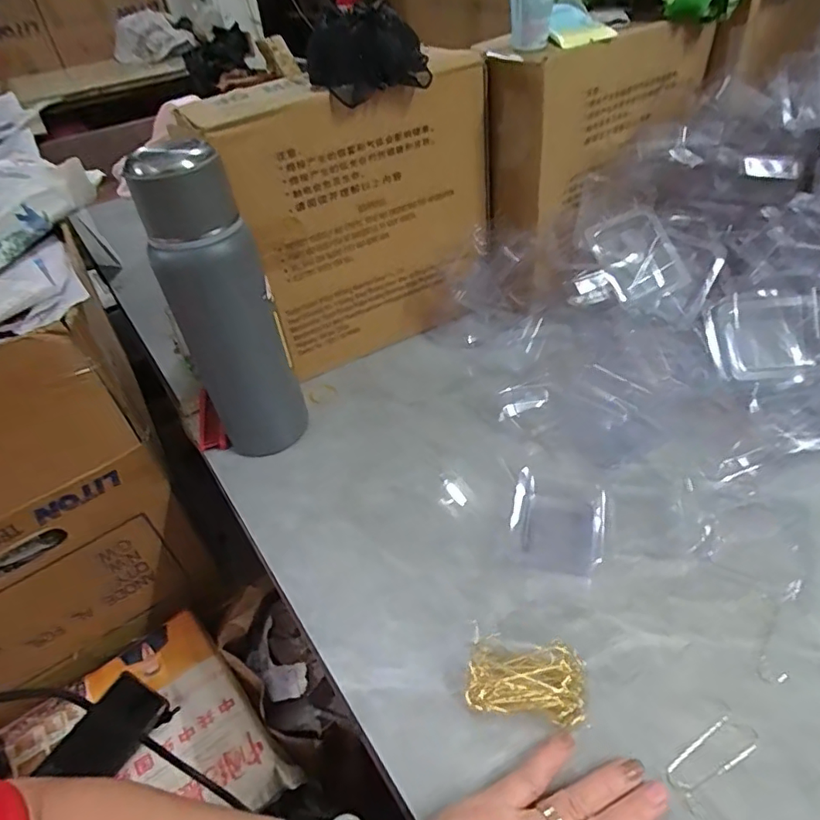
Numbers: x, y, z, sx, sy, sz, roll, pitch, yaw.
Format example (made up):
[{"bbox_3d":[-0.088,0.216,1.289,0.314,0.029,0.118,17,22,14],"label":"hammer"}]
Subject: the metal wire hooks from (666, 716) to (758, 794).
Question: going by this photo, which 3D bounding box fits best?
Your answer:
[{"bbox_3d":[0.174,0.198,0.313,0.061,0.004,0.020,-24,45,-18],"label":"metal wire hooks"}]

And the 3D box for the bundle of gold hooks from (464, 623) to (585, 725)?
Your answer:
[{"bbox_3d":[0.074,0.171,0.352,0.071,0.017,0.050,4,44,12],"label":"bundle of gold hooks"}]

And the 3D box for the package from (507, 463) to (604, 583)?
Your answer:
[{"bbox_3d":[0.118,0.085,0.434,0.071,0.019,0.089,9,45,17],"label":"package"}]

